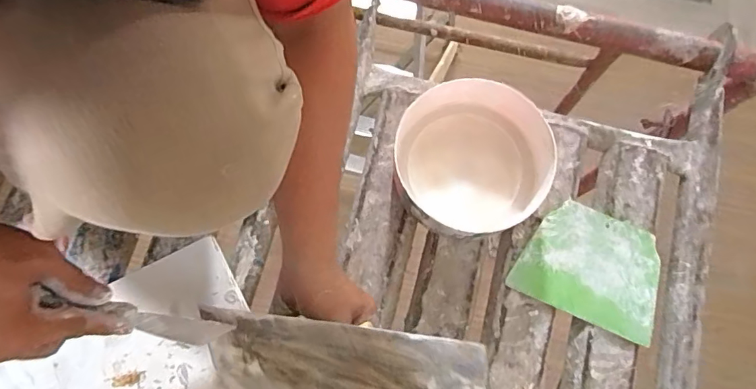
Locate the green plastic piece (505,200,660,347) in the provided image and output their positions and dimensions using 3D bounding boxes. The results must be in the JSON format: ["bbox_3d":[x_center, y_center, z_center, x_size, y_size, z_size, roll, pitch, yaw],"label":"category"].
[{"bbox_3d":[0.257,0.085,0.579,0.162,0.011,0.126,23,76,5],"label":"green plastic piece"}]

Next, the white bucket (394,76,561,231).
[{"bbox_3d":[0.111,-0.047,0.595,0.161,0.091,0.175,0,75,-1],"label":"white bucket"}]

